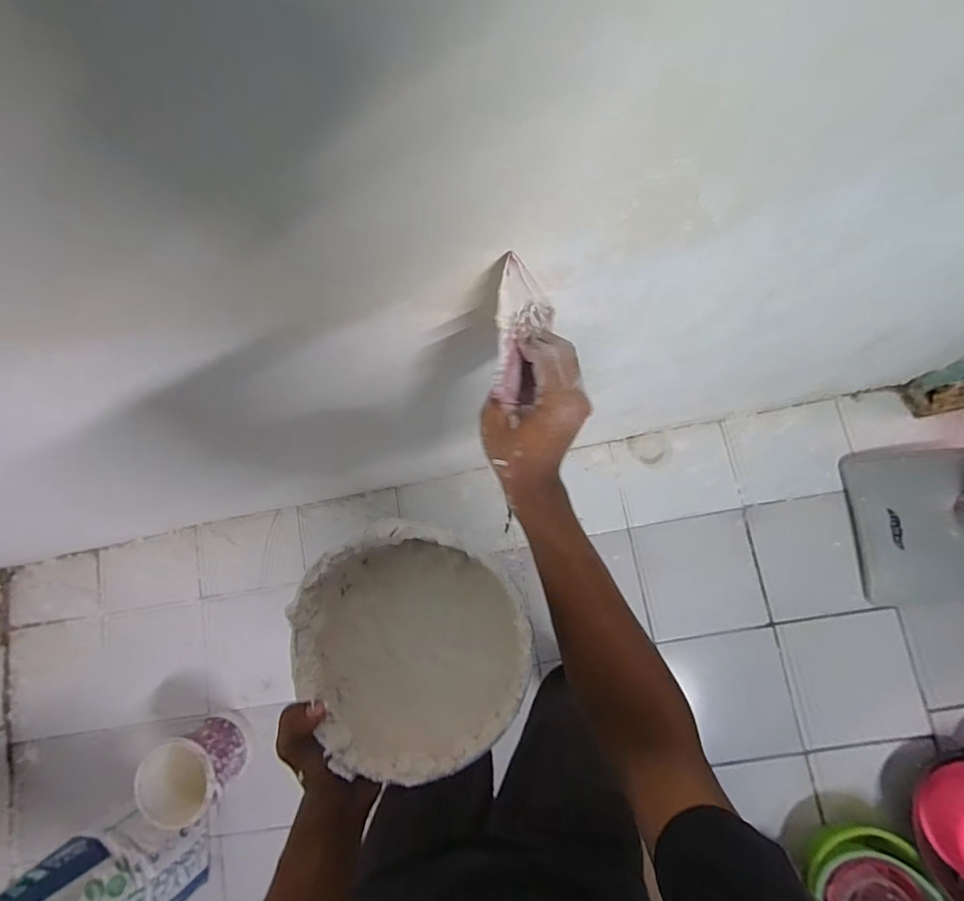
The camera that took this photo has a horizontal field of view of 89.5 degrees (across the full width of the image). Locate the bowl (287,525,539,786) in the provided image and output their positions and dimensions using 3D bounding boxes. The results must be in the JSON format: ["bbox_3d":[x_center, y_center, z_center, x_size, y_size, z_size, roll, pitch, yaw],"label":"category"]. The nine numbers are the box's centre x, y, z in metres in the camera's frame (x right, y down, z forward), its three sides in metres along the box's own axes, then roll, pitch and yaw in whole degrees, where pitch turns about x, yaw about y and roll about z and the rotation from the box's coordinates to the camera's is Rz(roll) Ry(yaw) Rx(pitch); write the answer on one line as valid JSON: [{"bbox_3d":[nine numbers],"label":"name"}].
[{"bbox_3d":[-0.055,0.153,0.407,0.178,0.092,0.175,0,84,4],"label":"bowl"}]

